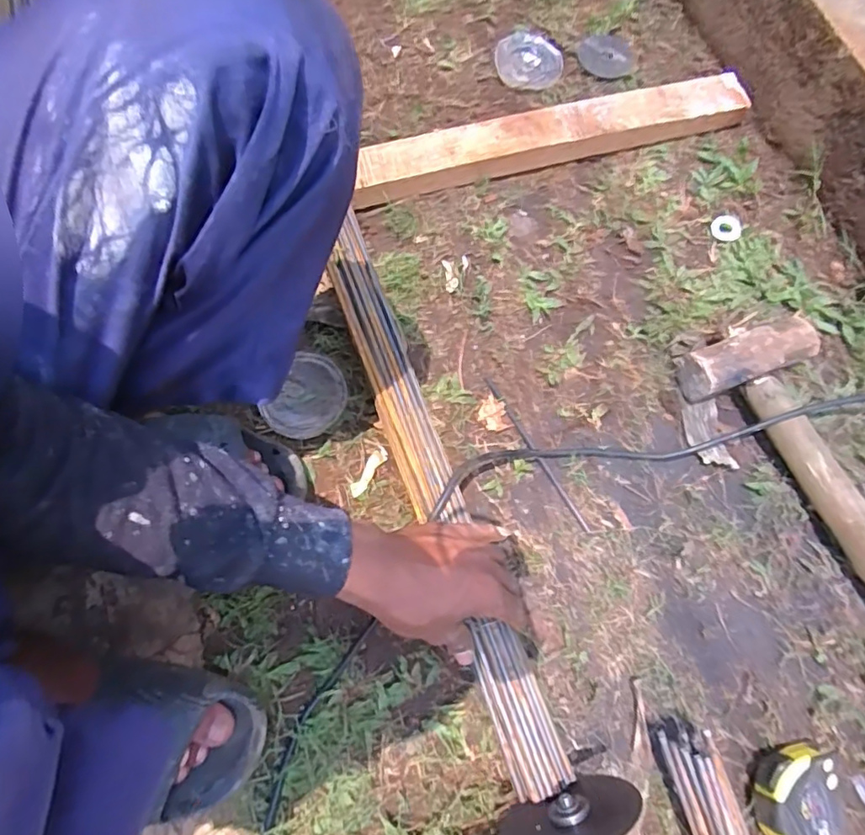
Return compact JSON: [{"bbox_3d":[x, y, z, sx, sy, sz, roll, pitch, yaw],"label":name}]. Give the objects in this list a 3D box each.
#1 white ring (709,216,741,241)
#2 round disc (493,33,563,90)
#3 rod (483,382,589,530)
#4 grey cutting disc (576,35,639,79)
[{"bbox_3d":[0.345,-0.222,0.649,0.034,0.004,0.034,0,72,-1],"label":"white ring"},{"bbox_3d":[0.126,-0.464,0.720,0.086,0.009,0.090,0,72,-1],"label":"round disc"},{"bbox_3d":[0.104,0.034,0.559,0.009,0.006,0.184,-28,75,-9],"label":"rod"},{"bbox_3d":[0.229,-0.472,0.725,0.077,0.008,0.065,7,72,1],"label":"grey cutting disc"}]

